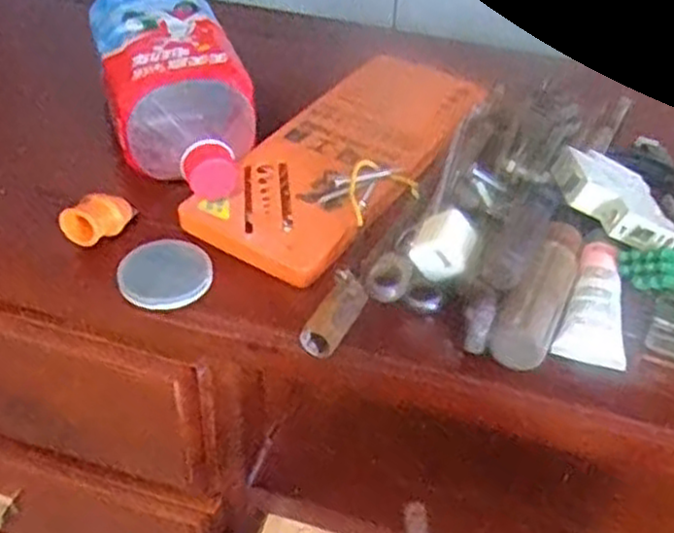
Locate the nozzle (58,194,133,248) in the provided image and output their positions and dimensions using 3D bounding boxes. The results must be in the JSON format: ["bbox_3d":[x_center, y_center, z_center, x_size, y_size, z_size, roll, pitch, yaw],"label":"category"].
[{"bbox_3d":[-0.146,-0.030,0.465,0.043,0.019,0.025,-22,46,-26],"label":"nozzle"}]

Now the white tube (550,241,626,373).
[{"bbox_3d":[0.145,0.018,0.428,0.035,0.014,0.081,12,41,10],"label":"white tube"}]

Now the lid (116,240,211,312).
[{"bbox_3d":[-0.101,0.003,0.448,0.052,0.010,0.052,2,41,-2],"label":"lid"}]

